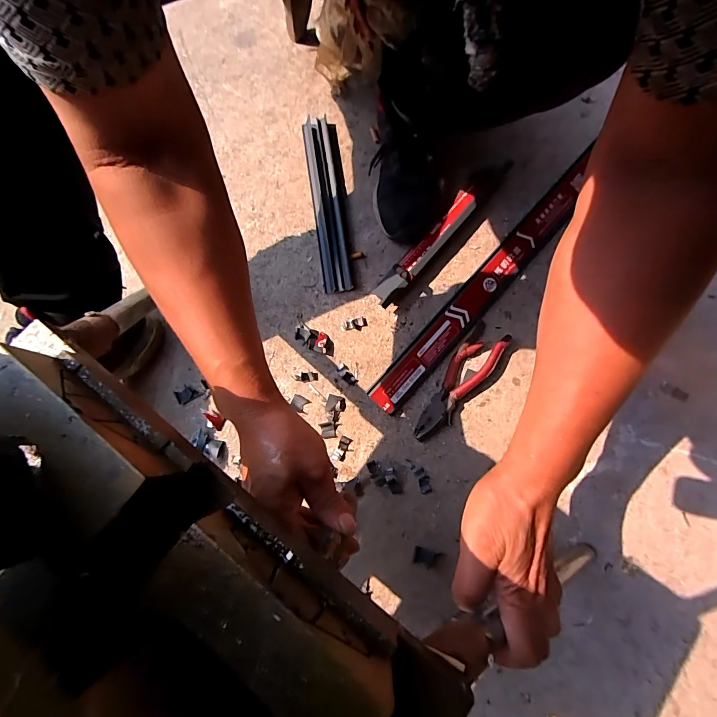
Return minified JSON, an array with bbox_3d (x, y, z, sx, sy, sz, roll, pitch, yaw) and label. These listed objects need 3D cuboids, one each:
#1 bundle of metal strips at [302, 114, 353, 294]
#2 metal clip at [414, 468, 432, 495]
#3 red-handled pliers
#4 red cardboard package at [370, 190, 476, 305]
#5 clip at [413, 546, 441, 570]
[{"bbox_3d":[-0.050,-0.265,0.610,0.057,0.019,0.314,-8,79,0],"label":"bundle of metal strips"},{"bbox_3d":[0.094,0.176,0.518,0.017,0.007,0.035,-20,79,-3],"label":"metal clip"},{"bbox_3d":[0.146,0.032,0.530,0.050,0.032,0.194,41,82,8],"label":"red-handled pliers"},{"bbox_3d":[0.112,-0.183,0.576,0.043,0.039,0.240,40,82,8],"label":"red cardboard package"},{"bbox_3d":[0.091,0.274,0.496,0.030,0.005,0.023,17,80,4],"label":"clip"}]

